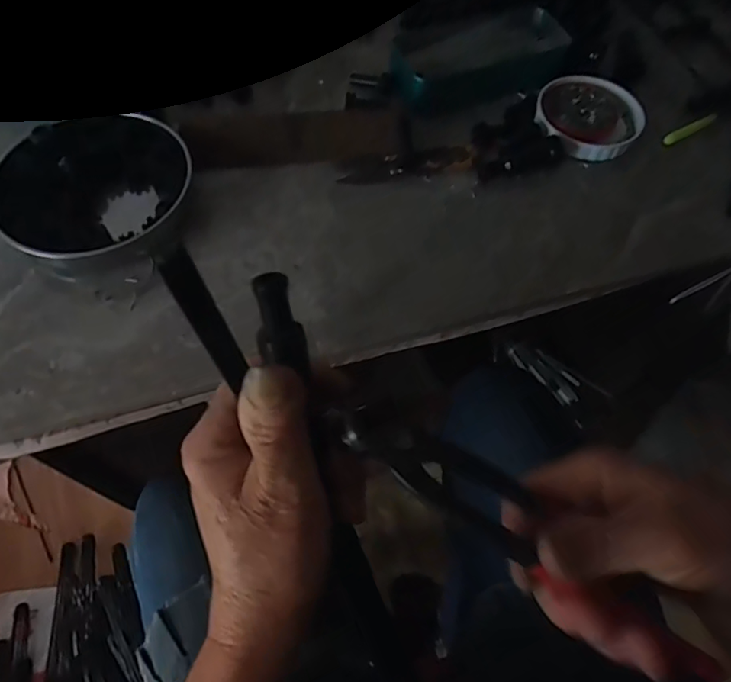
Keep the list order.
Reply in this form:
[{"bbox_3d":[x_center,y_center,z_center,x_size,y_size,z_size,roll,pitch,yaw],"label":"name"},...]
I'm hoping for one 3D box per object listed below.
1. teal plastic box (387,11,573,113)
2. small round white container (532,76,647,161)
[{"bbox_3d":[0.098,-0.252,0.466,0.158,0.026,0.080,-19,64,-12],"label":"teal plastic box"},{"bbox_3d":[0.190,-0.192,0.443,0.088,0.013,0.091,1,61,-1],"label":"small round white container"}]

